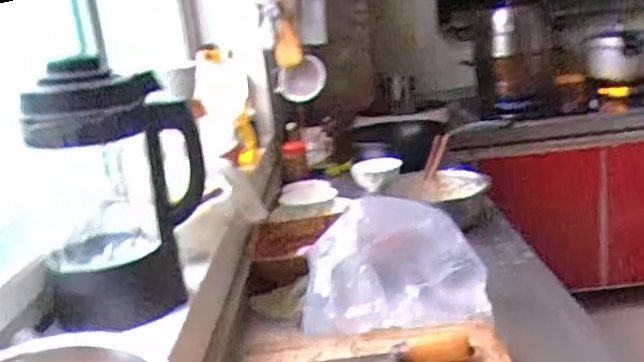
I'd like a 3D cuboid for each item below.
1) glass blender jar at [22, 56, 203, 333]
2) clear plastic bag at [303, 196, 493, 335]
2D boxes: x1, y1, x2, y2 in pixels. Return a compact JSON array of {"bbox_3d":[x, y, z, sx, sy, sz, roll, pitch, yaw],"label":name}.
[{"bbox_3d":[-0.237,0.010,0.721,0.122,0.289,0.163,4,19,32],"label":"glass blender jar"},{"bbox_3d":[0.098,0.102,0.850,0.253,0.169,0.130,-7,16,-1],"label":"clear plastic bag"}]

